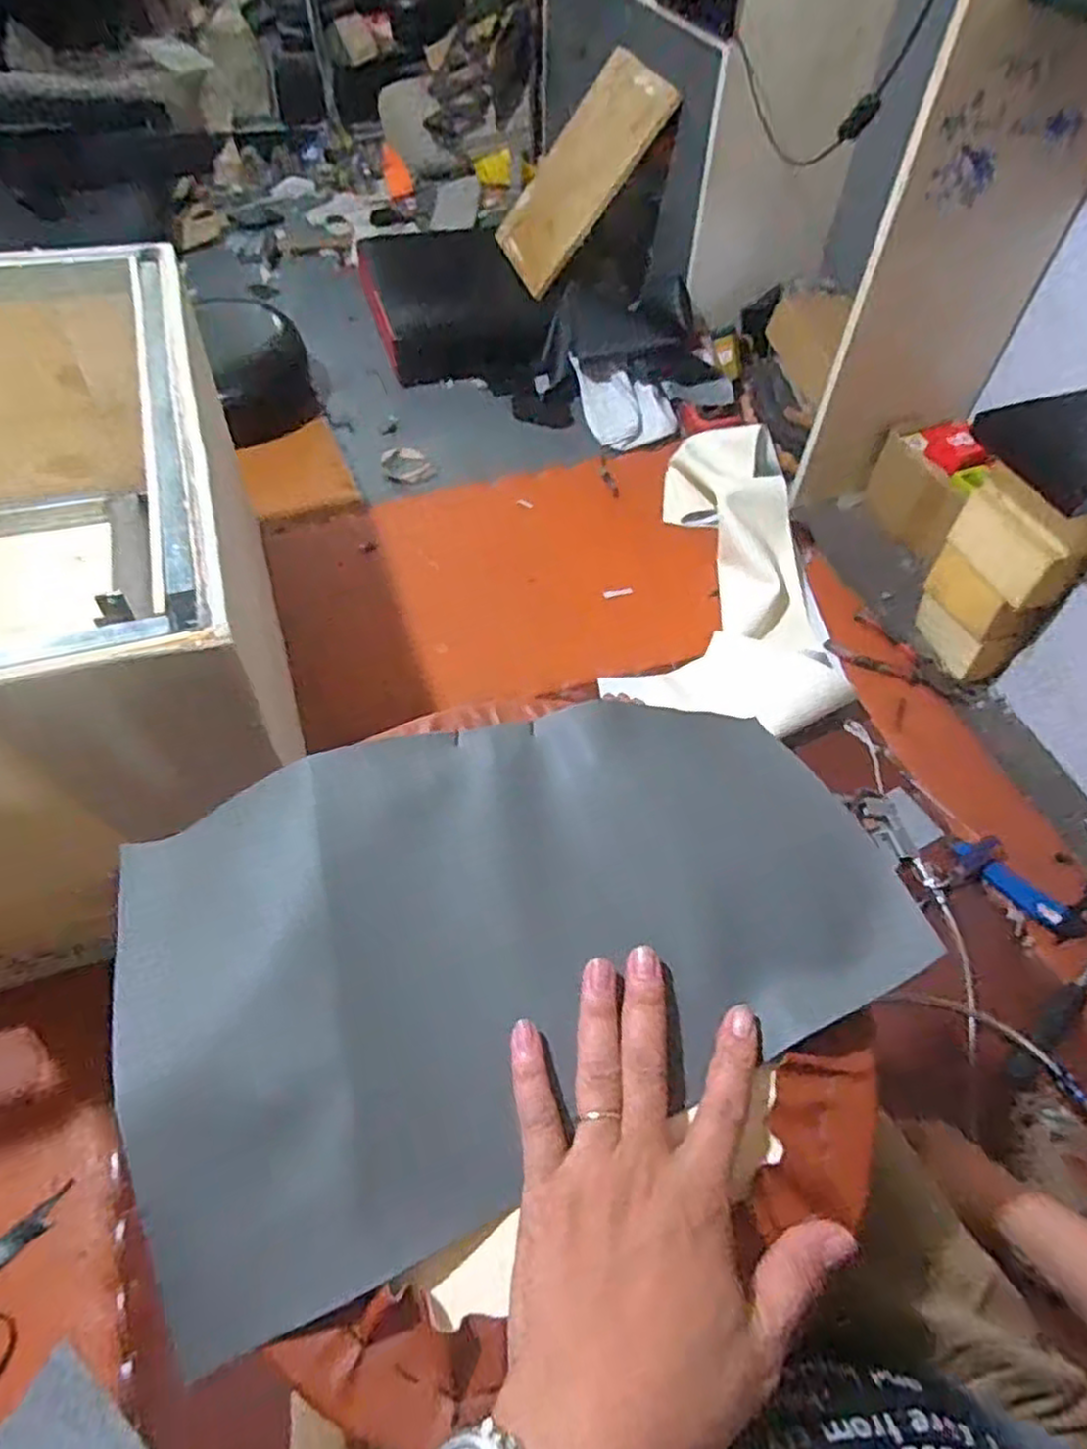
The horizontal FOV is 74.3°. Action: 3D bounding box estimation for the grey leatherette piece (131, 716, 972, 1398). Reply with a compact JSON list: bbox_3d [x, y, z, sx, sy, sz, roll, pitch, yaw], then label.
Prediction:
[{"bbox_3d":[-0.013,0.095,0.366,0.369,0.035,0.226,-19,58,-15],"label":"grey leatherette piece"}]

